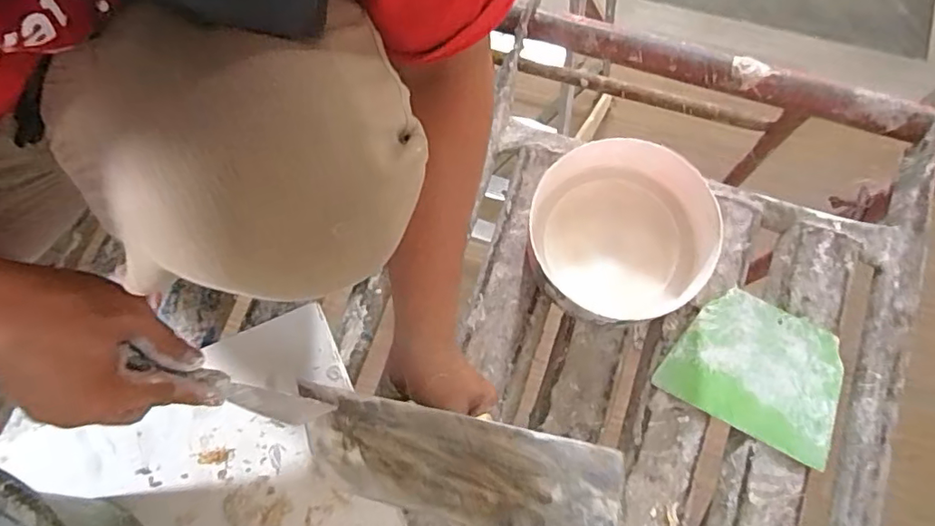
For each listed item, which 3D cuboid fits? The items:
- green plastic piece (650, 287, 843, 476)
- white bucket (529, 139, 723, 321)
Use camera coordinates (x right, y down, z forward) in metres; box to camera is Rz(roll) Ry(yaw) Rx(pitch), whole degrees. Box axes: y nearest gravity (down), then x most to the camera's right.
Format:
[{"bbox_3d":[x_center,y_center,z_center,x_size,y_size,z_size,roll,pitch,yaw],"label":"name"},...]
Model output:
[{"bbox_3d":[0.292,0.105,0.559,0.162,0.011,0.126,27,77,9],"label":"green plastic piece"},{"bbox_3d":[0.156,-0.035,0.586,0.161,0.091,0.175,0,74,2],"label":"white bucket"}]

